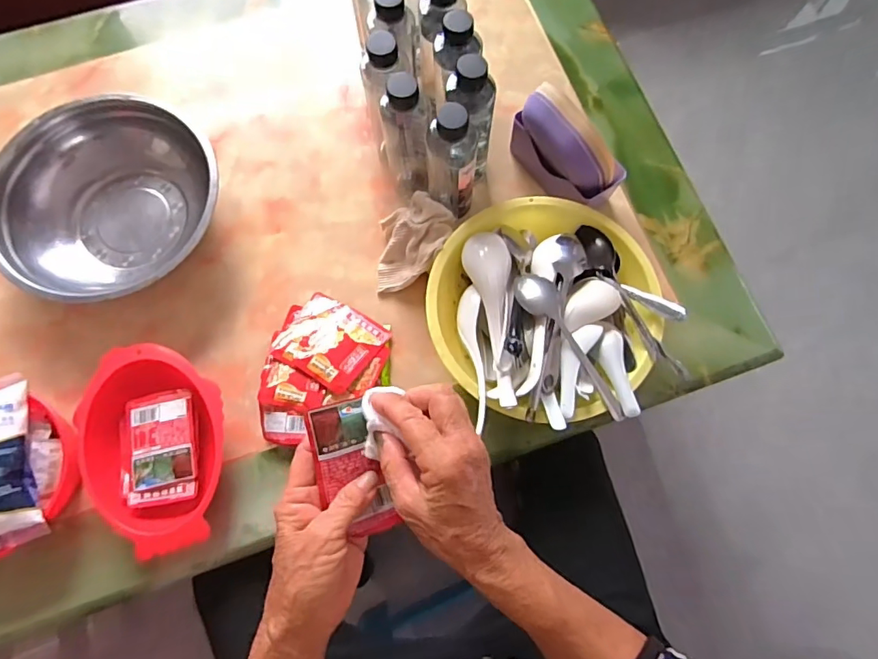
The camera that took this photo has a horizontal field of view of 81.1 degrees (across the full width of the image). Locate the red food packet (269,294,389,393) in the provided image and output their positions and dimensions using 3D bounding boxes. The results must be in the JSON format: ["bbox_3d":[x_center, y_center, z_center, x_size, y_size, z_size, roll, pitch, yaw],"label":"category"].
[{"bbox_3d":[-0.125,0.013,0.591,0.106,0.010,0.097,27,59,10],"label":"red food packet"}]

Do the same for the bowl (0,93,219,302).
[{"bbox_3d":[-0.387,-0.146,0.607,0.242,0.090,0.236,0,75,0],"label":"bowl"}]

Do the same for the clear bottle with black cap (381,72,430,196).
[{"bbox_3d":[-0.038,-0.222,0.583,0.048,0.176,0.057,-8,75,-2],"label":"clear bottle with black cap"}]

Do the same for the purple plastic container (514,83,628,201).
[{"bbox_3d":[0.148,-0.214,0.605,0.057,0.129,0.144,-42,79,-10],"label":"purple plastic container"}]

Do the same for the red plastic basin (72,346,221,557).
[{"bbox_3d":[-0.296,0.123,0.553,0.141,0.053,0.214,-22,76,-5],"label":"red plastic basin"}]

